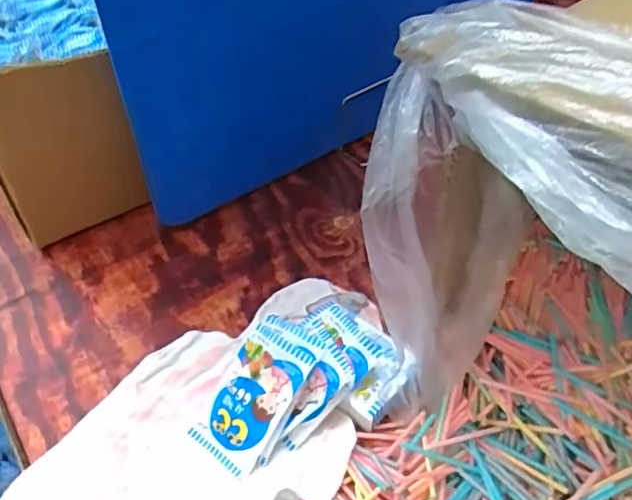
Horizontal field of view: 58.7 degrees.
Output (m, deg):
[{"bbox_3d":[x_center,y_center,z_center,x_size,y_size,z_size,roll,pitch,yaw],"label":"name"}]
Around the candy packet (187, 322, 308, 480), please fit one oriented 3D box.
[{"bbox_3d":[-0.052,0.117,0.445,0.063,0.014,0.102,29,81,28],"label":"candy packet"}]

